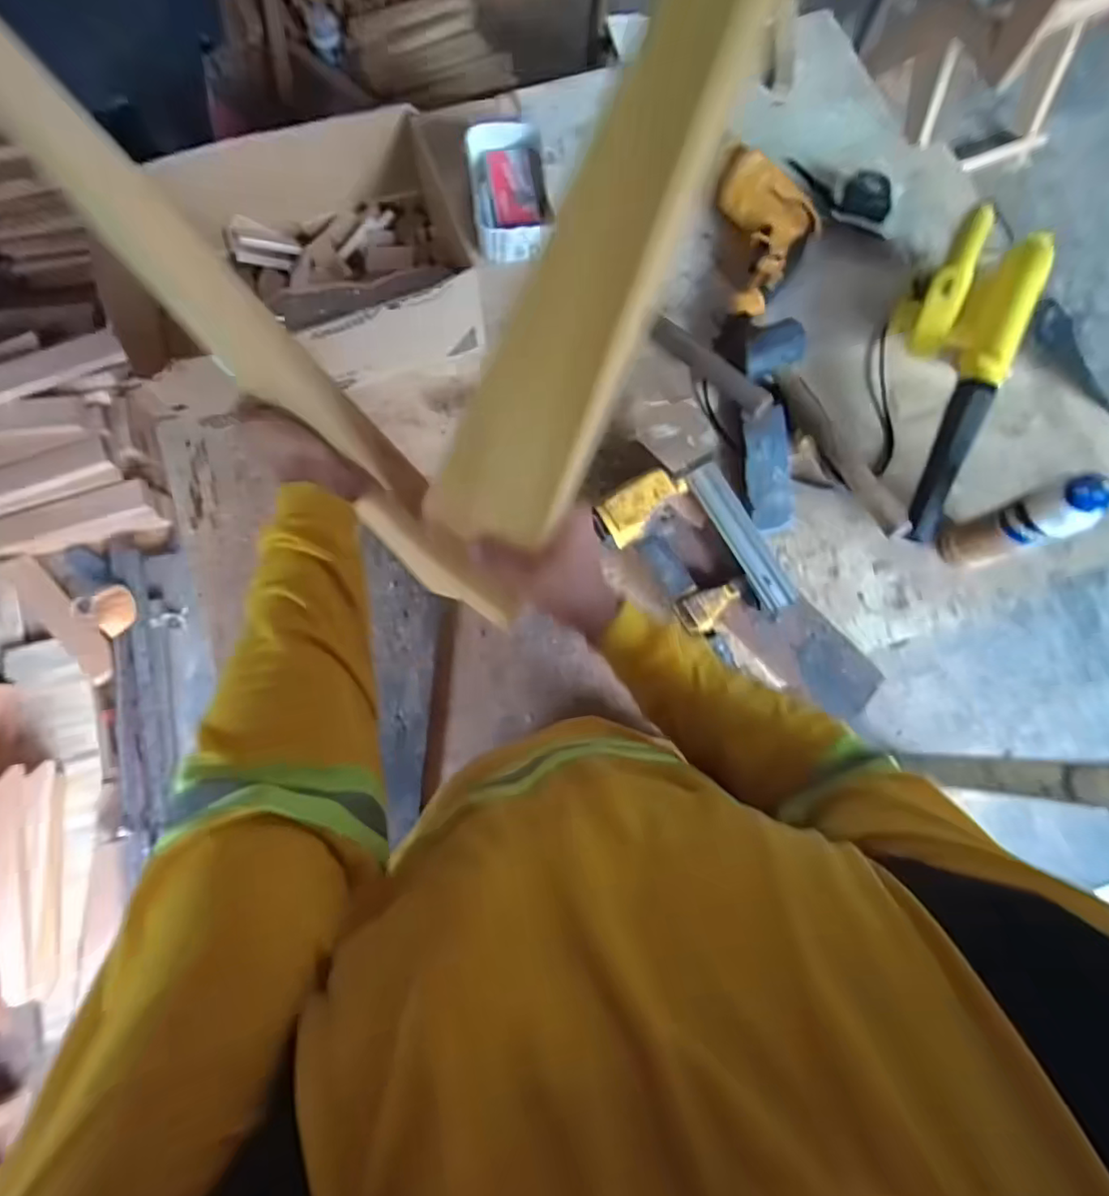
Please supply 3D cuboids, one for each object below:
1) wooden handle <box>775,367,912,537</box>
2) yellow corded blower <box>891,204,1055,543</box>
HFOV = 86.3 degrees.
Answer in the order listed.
[{"bbox_3d":[0.365,-0.192,0.757,0.043,0.028,0.257,-26,75,-8],"label":"wooden handle"},{"bbox_3d":[0.504,-0.269,0.749,0.116,0.121,0.397,8,92,2],"label":"yellow corded blower"}]

